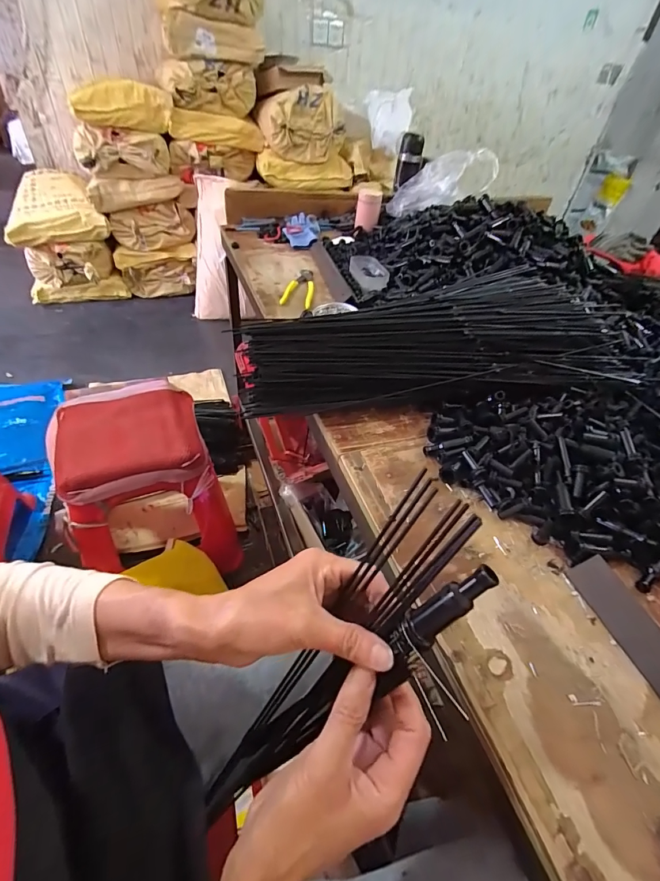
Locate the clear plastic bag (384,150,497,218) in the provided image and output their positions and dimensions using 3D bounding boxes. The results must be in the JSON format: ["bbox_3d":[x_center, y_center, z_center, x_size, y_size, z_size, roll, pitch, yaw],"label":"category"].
[{"bbox_3d":[0.283,-0.669,1.046,0.290,0.114,0.069,-8,35,33],"label":"clear plastic bag"}]

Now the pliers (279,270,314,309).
[{"bbox_3d":[-0.067,-0.331,0.864,0.060,0.029,0.153,7,44,0],"label":"pliers"}]

